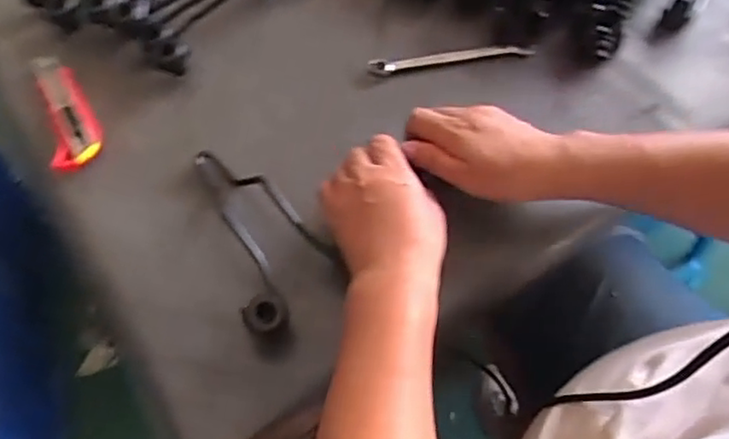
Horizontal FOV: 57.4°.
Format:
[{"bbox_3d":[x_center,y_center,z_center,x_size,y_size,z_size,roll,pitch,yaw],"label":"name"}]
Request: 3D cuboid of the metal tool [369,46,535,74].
[{"bbox_3d":[0.092,-0.171,0.699,0.169,0.014,0.017,-10,61,-2],"label":"metal tool"}]

